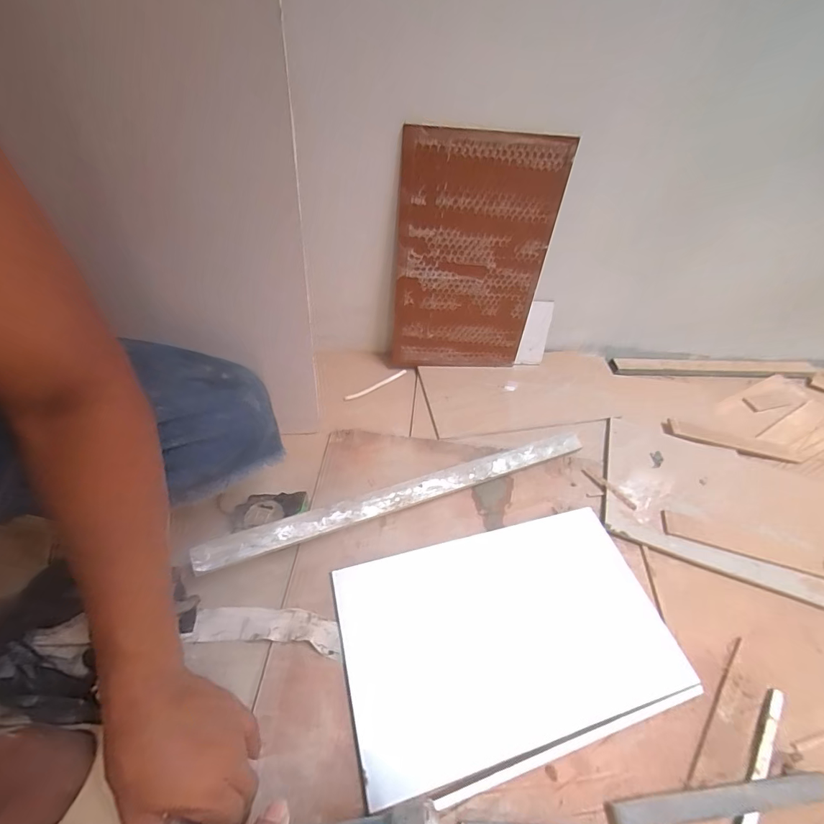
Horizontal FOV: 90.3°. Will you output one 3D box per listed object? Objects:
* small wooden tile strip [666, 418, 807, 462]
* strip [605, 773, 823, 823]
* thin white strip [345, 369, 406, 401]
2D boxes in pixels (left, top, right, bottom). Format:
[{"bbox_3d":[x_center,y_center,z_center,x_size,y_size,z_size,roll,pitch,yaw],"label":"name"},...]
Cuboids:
[{"bbox_3d":[0.609,0.057,0.761,0.258,0.005,0.041,13,51,-3],"label":"small wooden tile strip"},{"bbox_3d":[0.317,0.398,0.418,0.240,0.018,0.024,-2,50,-6],"label":"strip"},{"bbox_3d":[-0.067,-0.051,0.792,0.138,0.011,0.017,-25,56,-23],"label":"thin white strip"}]

